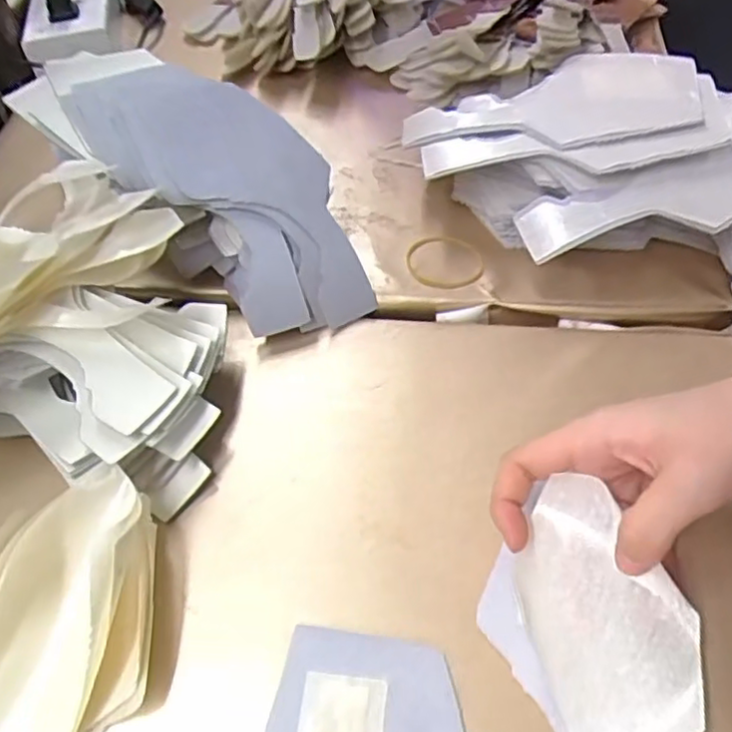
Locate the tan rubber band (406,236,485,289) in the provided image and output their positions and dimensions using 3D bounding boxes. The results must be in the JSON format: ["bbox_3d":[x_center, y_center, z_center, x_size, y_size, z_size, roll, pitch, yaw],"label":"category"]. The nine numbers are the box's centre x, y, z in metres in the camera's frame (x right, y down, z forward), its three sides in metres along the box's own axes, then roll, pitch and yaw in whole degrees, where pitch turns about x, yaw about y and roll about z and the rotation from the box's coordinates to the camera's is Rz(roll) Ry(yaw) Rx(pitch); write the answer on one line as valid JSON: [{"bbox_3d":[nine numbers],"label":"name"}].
[{"bbox_3d":[0.049,-0.068,0.428,0.047,0.004,0.045,-4,55,-1],"label":"tan rubber band"}]

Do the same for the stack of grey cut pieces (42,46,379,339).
[{"bbox_3d":[-0.094,-0.127,0.425,0.105,0.034,0.255,-40,80,-23],"label":"stack of grey cut pieces"}]

